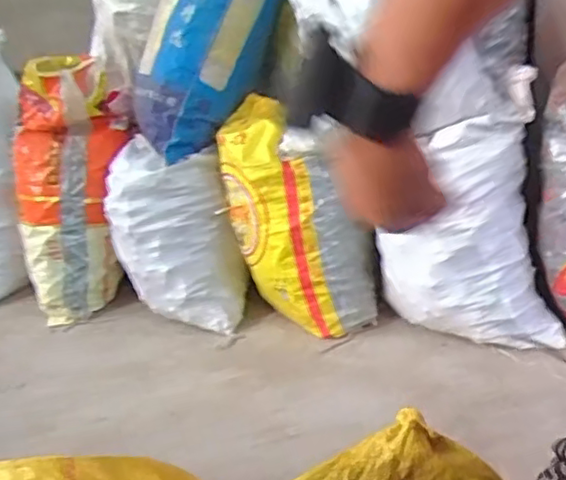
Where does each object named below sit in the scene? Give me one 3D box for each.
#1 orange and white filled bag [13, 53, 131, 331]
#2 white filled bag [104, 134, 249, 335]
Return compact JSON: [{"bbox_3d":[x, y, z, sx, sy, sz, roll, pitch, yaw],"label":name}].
[{"bbox_3d":[-0.470,-0.108,1.479,0.258,0.556,0.311,-10,21,-16],"label":"orange and white filled bag"},{"bbox_3d":[-0.224,-0.005,1.324,0.272,0.340,0.127,1,21,16],"label":"white filled bag"}]

